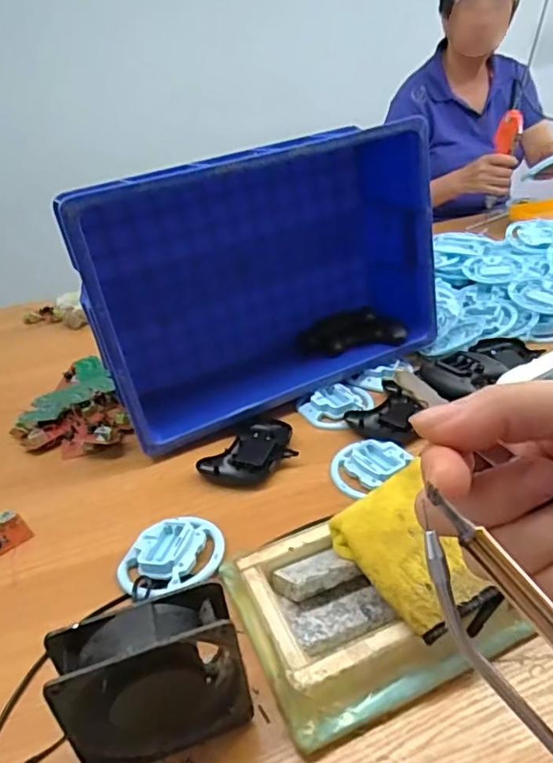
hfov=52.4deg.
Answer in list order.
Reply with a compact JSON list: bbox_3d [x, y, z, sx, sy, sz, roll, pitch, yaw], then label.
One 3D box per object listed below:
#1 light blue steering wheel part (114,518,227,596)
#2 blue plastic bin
[{"bbox_3d":[-0.099,0.170,0.550,0.086,0.022,0.098,20,39,35],"label":"light blue steering wheel part"},{"bbox_3d":[-0.016,-0.143,0.760,0.476,0.315,0.198,-20,34,-22],"label":"blue plastic bin"}]

